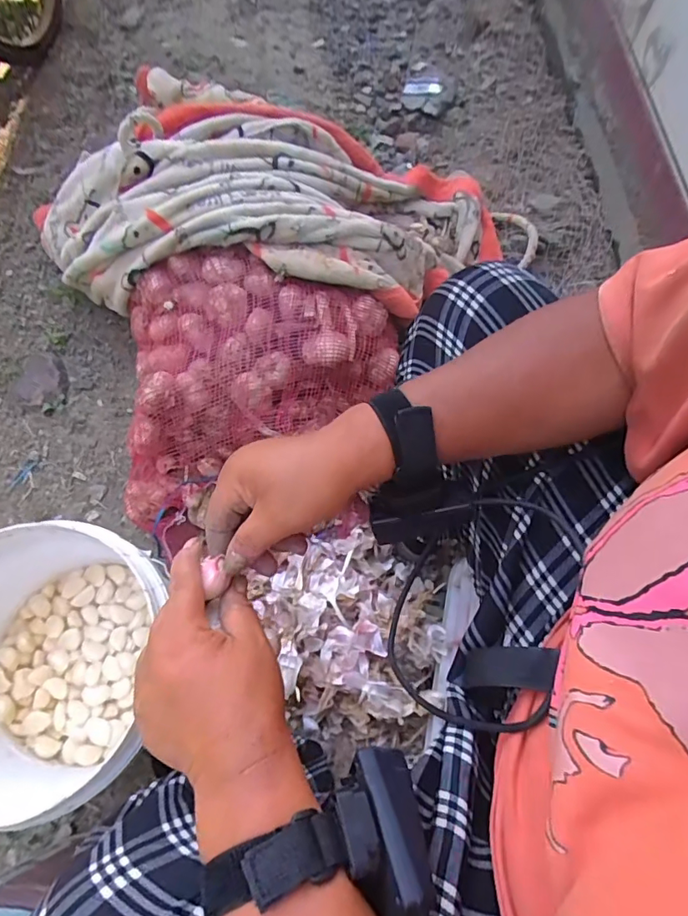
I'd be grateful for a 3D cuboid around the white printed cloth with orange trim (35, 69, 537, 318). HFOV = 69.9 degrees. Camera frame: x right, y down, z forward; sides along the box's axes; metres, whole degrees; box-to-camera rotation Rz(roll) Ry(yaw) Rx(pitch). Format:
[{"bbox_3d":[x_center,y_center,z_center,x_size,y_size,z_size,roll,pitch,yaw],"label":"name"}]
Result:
[{"bbox_3d":[-0.063,-0.403,0.777,0.806,0.183,0.373,6,69,-1],"label":"white printed cloth with orange trim"}]

